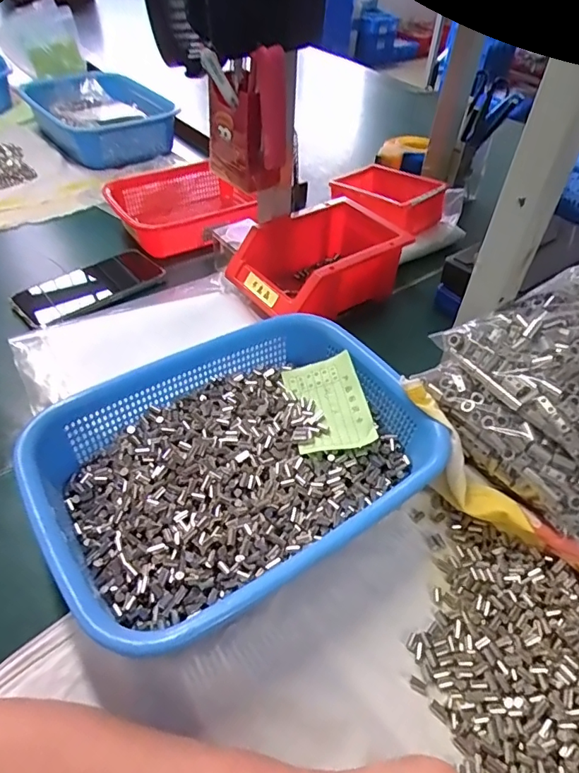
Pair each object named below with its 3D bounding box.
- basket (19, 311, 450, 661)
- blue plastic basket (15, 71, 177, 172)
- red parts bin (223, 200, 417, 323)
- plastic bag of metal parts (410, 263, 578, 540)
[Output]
[{"bbox_3d":[-0.038,0.058,0.393,0.285,0.075,0.212,-27,53,-26],"label":"basket"},{"bbox_3d":[-0.329,-0.479,0.893,0.199,0.067,0.278,-30,57,-27],"label":"blue plastic basket"},{"bbox_3d":[0.039,-0.146,0.590,0.200,0.076,0.129,-24,52,-24],"label":"red parts bin"},{"bbox_3d":[0.238,-0.011,0.400,0.222,0.090,0.163,-25,53,-25],"label":"plastic bag of metal parts"}]

